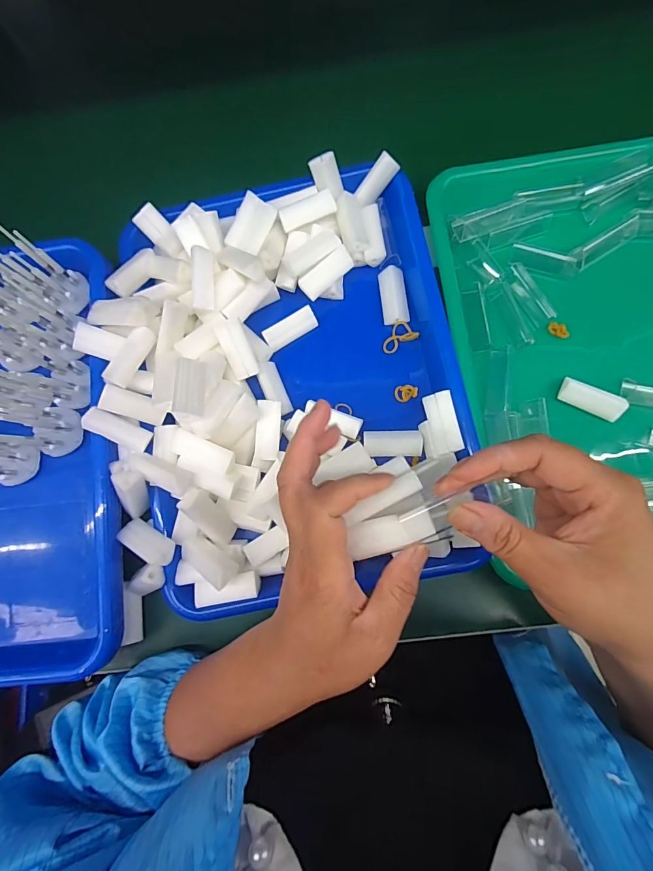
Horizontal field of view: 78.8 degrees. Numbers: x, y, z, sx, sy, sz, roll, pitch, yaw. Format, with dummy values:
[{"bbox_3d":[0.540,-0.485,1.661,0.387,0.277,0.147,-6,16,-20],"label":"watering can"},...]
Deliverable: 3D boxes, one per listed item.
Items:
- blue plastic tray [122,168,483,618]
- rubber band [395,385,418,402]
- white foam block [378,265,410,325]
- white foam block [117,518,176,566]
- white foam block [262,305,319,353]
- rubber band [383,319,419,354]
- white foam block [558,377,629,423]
[{"bbox_3d":[-0.033,-0.045,0.309,0.255,0.061,0.323,-11,81,2],"label":"blue plastic tray"},{"bbox_3d":[0.065,-0.035,0.322,0.018,0.004,0.013,-13,81,2],"label":"rubber band"},{"bbox_3d":[0.057,-0.117,0.333,0.022,0.015,0.046,-6,81,3],"label":"white foam block"},{"bbox_3d":[-0.130,0.078,0.292,0.045,0.013,0.018,24,83,23],"label":"white foam block"},{"bbox_3d":[-0.030,-0.089,0.333,0.045,0.017,0.015,-33,81,-2],"label":"white foam block"},{"bbox_3d":[0.062,-0.080,0.329,0.023,0.009,0.028,25,84,7],"label":"rubber band"},{"bbox_3d":[0.207,-0.027,0.309,0.047,0.011,0.017,26,84,7],"label":"white foam block"}]

